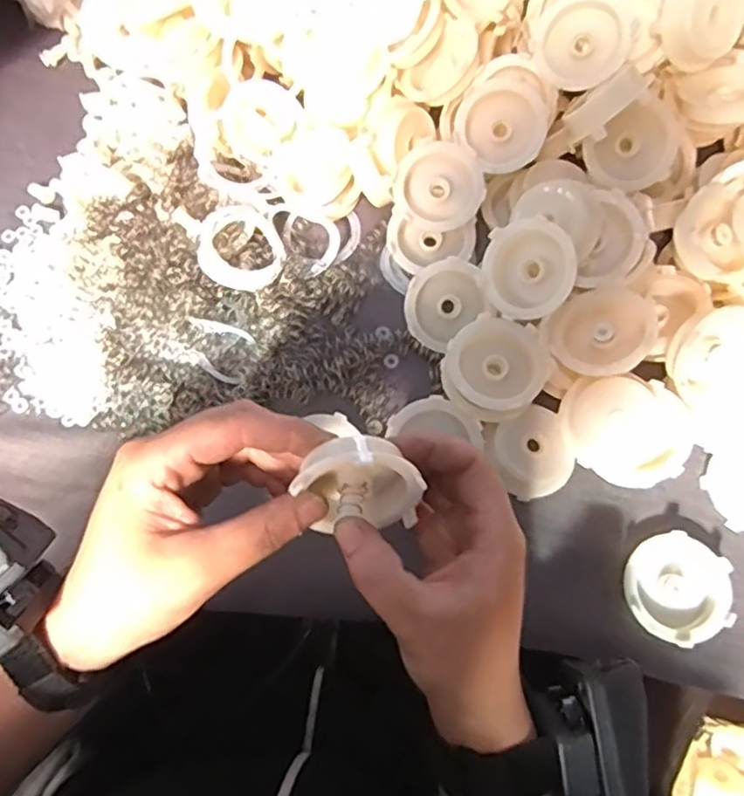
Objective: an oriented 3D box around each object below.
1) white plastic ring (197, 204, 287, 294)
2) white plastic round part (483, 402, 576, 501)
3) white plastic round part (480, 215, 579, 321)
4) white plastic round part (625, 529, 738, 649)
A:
[{"bbox_3d":[-0.082,-0.097,0.401,0.054,0.009,0.057,0,73,1],"label":"white plastic ring"},{"bbox_3d":[0.091,0.032,0.357,0.046,0.016,0.046,1,97,9],"label":"white plastic round part"},{"bbox_3d":[0.087,-0.072,0.356,0.053,0.013,0.053,1,92,32],"label":"white plastic round part"},{"bbox_3d":[0.161,0.101,0.339,0.053,0.018,0.053,0,73,1],"label":"white plastic round part"}]

